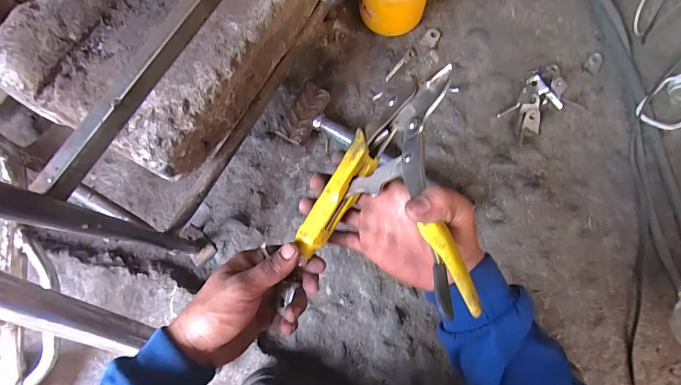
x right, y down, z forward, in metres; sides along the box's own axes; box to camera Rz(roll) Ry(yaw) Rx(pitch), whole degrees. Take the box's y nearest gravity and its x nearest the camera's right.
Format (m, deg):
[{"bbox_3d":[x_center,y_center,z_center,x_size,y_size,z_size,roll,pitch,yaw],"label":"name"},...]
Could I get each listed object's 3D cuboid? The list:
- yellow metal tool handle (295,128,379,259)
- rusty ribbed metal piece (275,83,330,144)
[{"bbox_3d":[-0.001,0.003,0.319,0.029,0.019,0.115,30,88,5],"label":"yellow metal tool handle"},{"bbox_3d":[-0.058,-0.123,0.572,0.045,0.008,0.095,32,91,-3],"label":"rusty ribbed metal piece"}]

